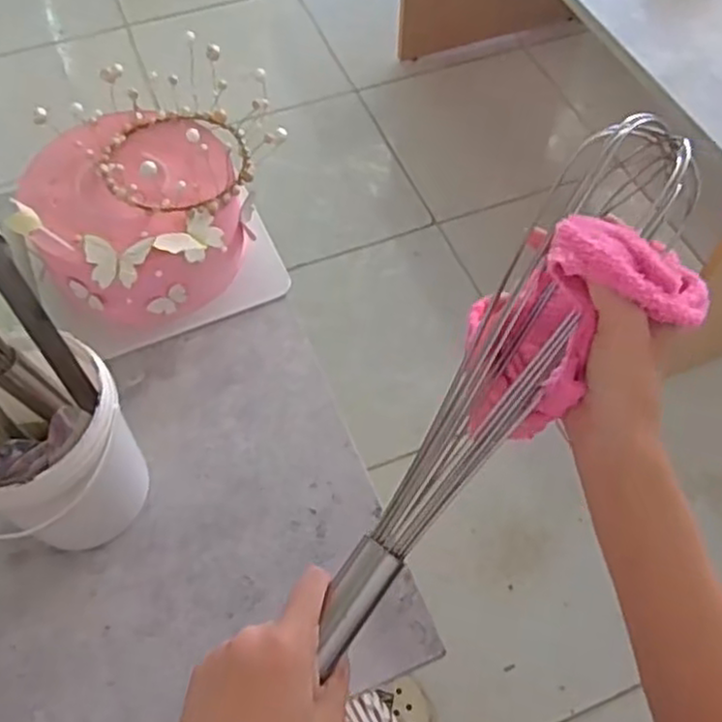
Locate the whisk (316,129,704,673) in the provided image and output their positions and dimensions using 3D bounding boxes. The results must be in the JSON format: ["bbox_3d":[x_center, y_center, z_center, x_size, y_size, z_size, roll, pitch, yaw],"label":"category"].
[{"bbox_3d":[0.082,-0.002,0.365,0.068,0.054,0.340,31,76,16],"label":"whisk"}]

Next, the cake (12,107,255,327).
[{"bbox_3d":[-0.182,-0.129,0.600,0.184,0.102,0.164,-21,62,-13],"label":"cake"}]

